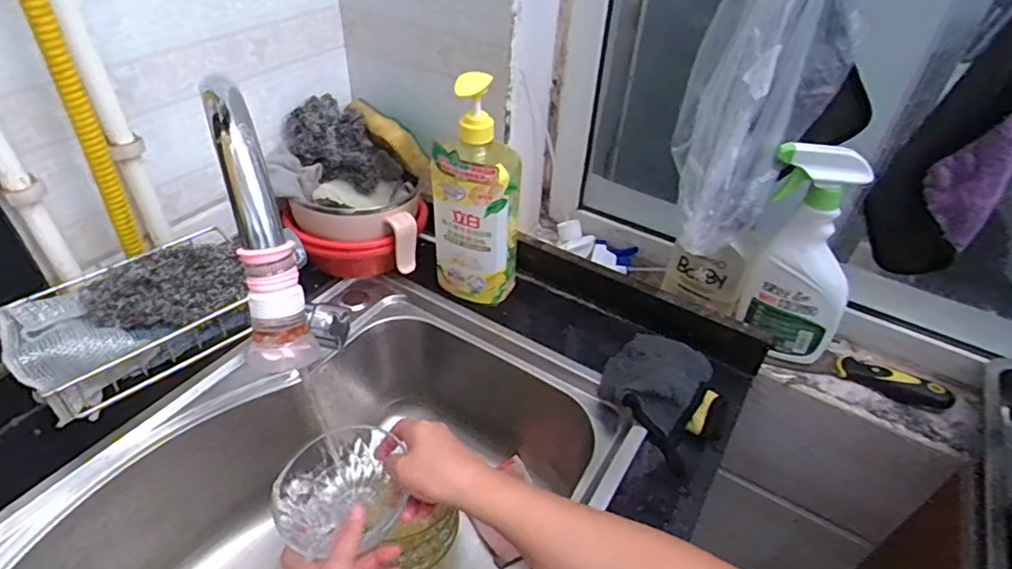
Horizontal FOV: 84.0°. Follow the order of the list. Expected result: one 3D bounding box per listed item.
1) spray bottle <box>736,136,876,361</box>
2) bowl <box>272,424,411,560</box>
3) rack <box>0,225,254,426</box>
[{"bbox_3d":[0.316,-0.024,0.594,0.117,0.239,0.063,29,47,26],"label":"spray bottle"},{"bbox_3d":[-0.153,0.192,0.525,0.104,0.051,0.113,5,41,2],"label":"bowl"},{"bbox_3d":[-0.305,0.027,0.457,0.096,0.065,0.157,30,47,27],"label":"rack"}]

